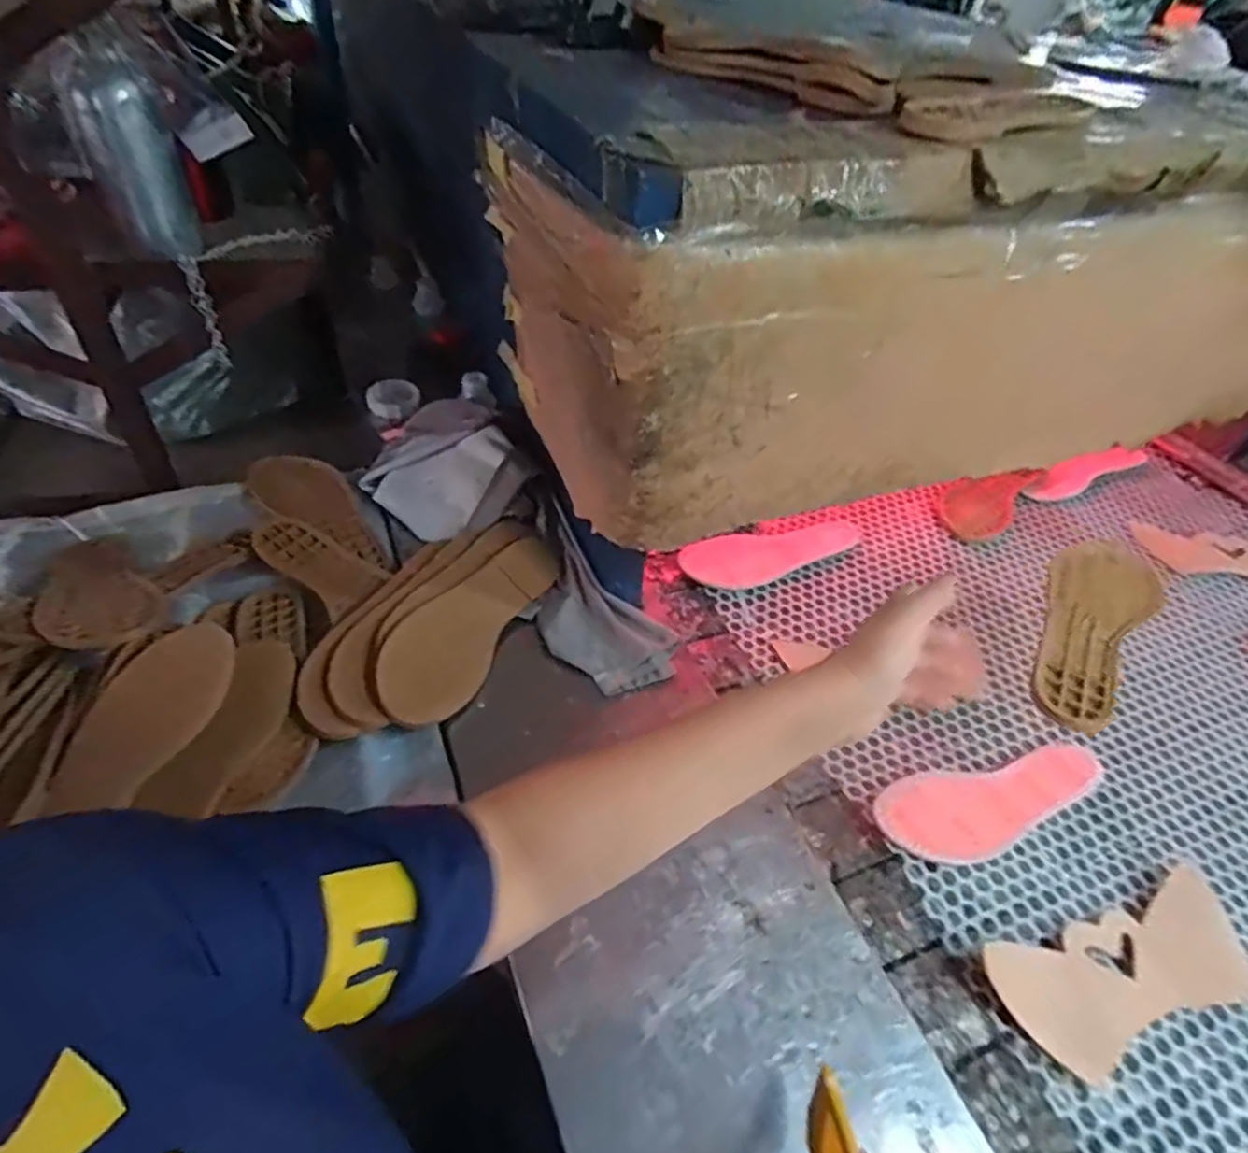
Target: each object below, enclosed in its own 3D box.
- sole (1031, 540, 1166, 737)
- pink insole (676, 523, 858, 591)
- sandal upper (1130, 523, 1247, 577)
[{"bbox_3d":[0.387,0.038,0.586,0.078,0.018,0.219,32,49,25],"label":"sole"},{"bbox_3d":[0.177,-0.032,0.827,0.225,0.008,0.082,-17,49,-21],"label":"pink insole"},{"bbox_3d":[0.757,-0.020,0.875,0.207,0.008,0.092,8,50,5],"label":"sandal upper"}]

